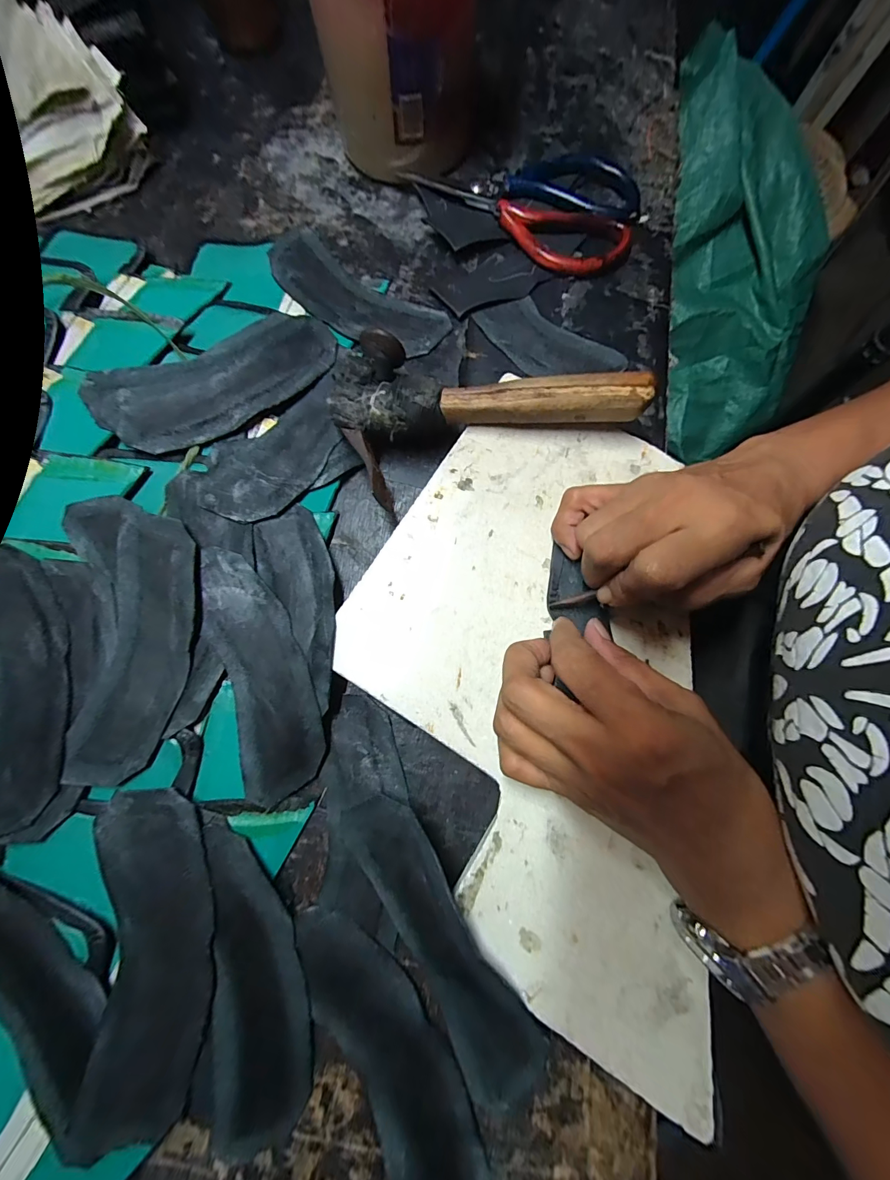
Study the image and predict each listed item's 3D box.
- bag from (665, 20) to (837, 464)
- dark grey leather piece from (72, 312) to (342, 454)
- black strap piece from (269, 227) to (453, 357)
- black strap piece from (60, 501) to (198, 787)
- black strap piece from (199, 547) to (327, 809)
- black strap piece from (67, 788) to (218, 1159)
[{"bbox_3d":[0.534,-0.588,0.725,0.312,0.091,0.616,-17,117,-2],"label":"bag"},{"bbox_3d":[-0.147,-0.142,0.267,0.156,0.009,0.069,-33,82,-14],"label":"dark grey leather piece"},{"bbox_3d":[-0.070,-0.220,0.300,0.144,0.004,0.057,35,78,4],"label":"black strap piece"},{"bbox_3d":[-0.170,0.029,0.224,0.055,0.008,0.150,4,78,2],"label":"black strap piece"},{"bbox_3d":[-0.105,0.044,0.234,0.050,0.021,0.143,-18,78,-3],"label":"black strap piece"},{"bbox_3d":[-0.146,0.182,0.202,0.056,0.017,0.152,-4,77,1],"label":"black strap piece"}]

